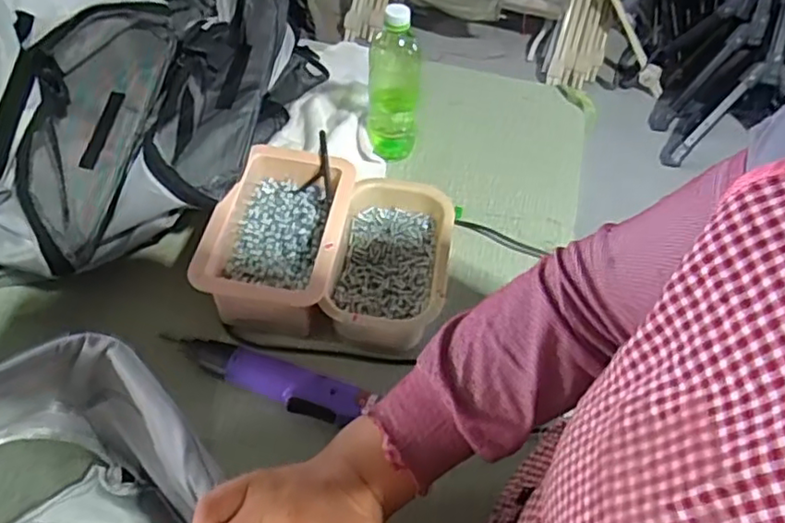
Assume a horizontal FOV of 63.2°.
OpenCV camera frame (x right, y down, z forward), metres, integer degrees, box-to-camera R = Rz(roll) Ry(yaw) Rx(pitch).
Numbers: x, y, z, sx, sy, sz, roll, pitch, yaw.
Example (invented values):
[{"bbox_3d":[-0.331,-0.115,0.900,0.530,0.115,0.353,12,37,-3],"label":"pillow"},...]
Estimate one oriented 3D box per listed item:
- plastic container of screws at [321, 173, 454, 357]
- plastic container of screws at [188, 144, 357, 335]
[{"bbox_3d":[-0.001,0.009,0.712,0.120,0.084,0.199,9,51,3],"label":"plastic container of screws"},{"bbox_3d":[-0.123,-0.020,0.705,0.130,0.096,0.198,8,51,2],"label":"plastic container of screws"}]

